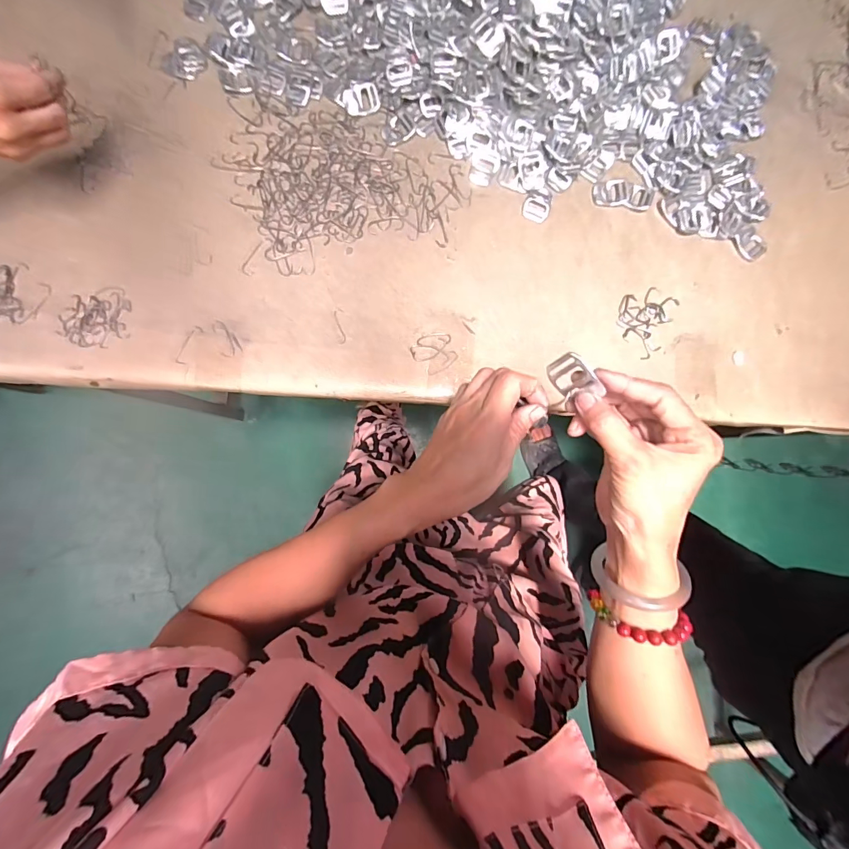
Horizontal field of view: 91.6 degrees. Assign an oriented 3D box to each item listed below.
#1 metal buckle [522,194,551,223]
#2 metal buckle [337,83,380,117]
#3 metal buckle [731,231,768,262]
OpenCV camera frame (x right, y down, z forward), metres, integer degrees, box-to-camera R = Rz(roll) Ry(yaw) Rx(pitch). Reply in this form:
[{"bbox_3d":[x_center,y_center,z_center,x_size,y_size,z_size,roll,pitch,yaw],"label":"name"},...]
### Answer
[{"bbox_3d":[0.127,-0.247,0.469,0.029,0.004,0.031,23,85,-1],"label":"metal buckle"},{"bbox_3d":[-0.074,-0.365,0.464,0.046,0.006,0.031,-14,87,-4],"label":"metal buckle"},{"bbox_3d":[0.375,-0.208,0.476,0.031,0.005,0.037,-36,88,-5],"label":"metal buckle"}]

